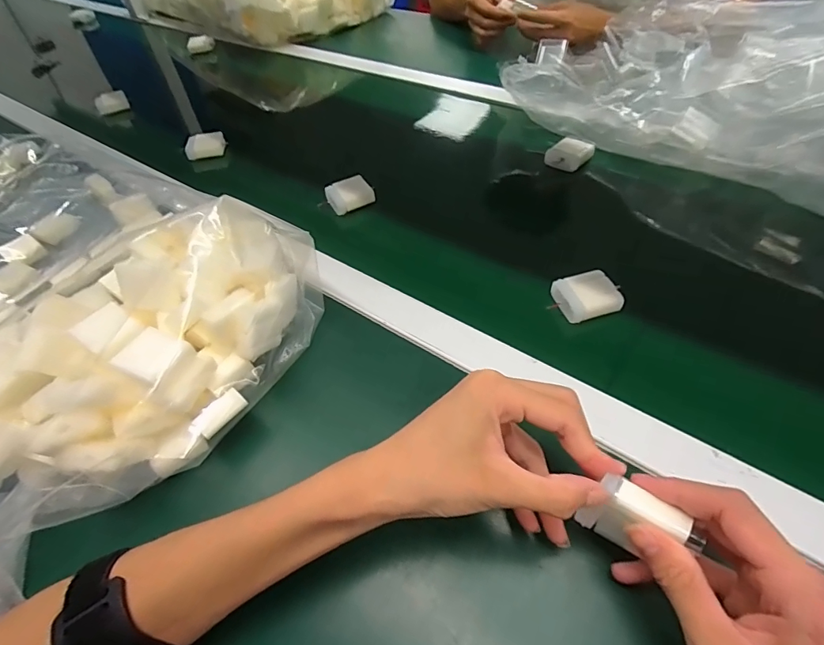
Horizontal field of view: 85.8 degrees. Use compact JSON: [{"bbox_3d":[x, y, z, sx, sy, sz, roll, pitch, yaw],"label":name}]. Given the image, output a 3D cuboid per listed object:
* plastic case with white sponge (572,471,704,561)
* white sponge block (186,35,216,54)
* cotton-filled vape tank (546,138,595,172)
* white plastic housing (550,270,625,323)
[{"bbox_3d":[0.122,0.110,0.239,0.048,0.037,0.020,30,58,27],"label":"plastic case with white sponge"},{"bbox_3d":[-0.448,-0.591,0.939,0.056,0.025,0.030,-22,51,-13],"label":"white sponge block"},{"bbox_3d":[0.199,-0.210,0.557,0.049,0.020,0.053,30,58,27],"label":"cotton-filled vape tank"},{"bbox_3d":[0.156,-0.024,0.393,0.052,0.015,0.043,-15,50,-7],"label":"white plastic housing"}]

